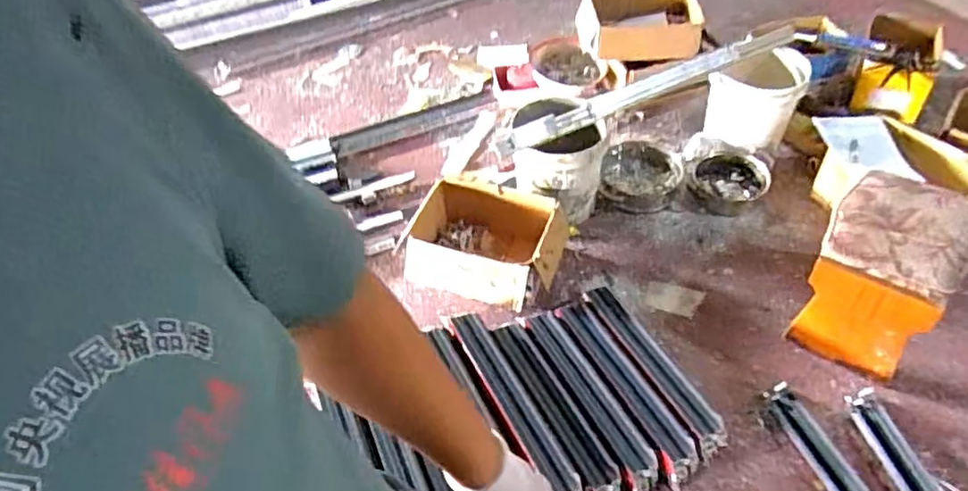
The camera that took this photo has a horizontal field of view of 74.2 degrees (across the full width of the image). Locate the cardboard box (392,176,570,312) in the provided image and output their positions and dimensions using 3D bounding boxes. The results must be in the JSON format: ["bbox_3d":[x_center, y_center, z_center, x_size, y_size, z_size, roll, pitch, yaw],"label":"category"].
[{"bbox_3d":[-0.025,-0.004,1.896,0.506,0.186,0.368,15,50,18],"label":"cardboard box"}]

